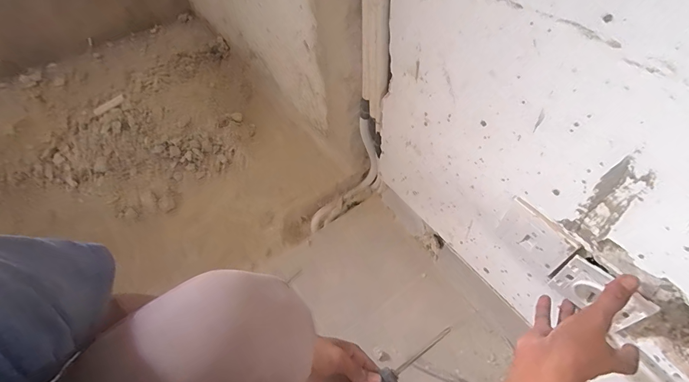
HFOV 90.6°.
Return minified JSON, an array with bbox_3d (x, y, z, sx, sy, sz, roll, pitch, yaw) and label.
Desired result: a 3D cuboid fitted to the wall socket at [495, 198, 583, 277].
[{"bbox_3d":[0.240,0.062,0.437,0.008,0.093,0.085,-31,57,-17],"label":"wall socket"}]

